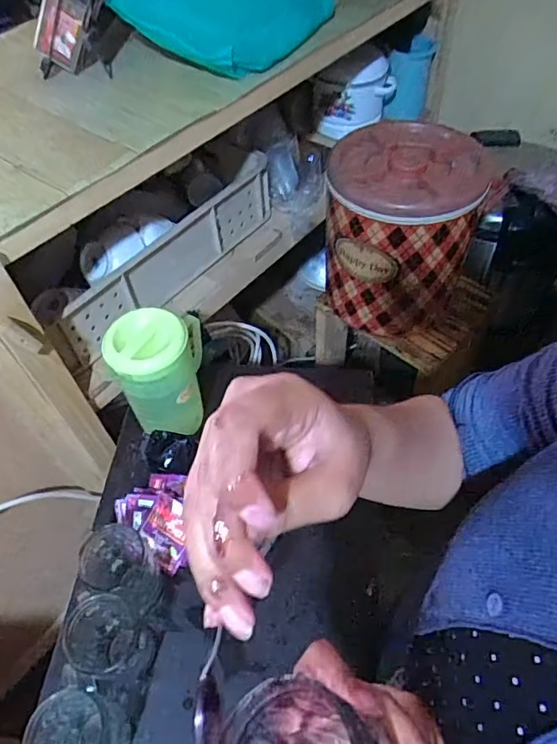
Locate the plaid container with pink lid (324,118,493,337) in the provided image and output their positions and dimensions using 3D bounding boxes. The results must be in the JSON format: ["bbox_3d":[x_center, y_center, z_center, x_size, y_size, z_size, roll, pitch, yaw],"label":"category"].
[{"bbox_3d":[0.228,-0.273,0.995,0.245,0.301,0.253,11,55,9],"label":"plaid container with pink lid"}]

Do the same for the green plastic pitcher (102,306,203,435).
[{"bbox_3d":[-0.162,0.001,0.740,0.113,0.185,0.101,-10,54,-6],"label":"green plastic pitcher"}]

